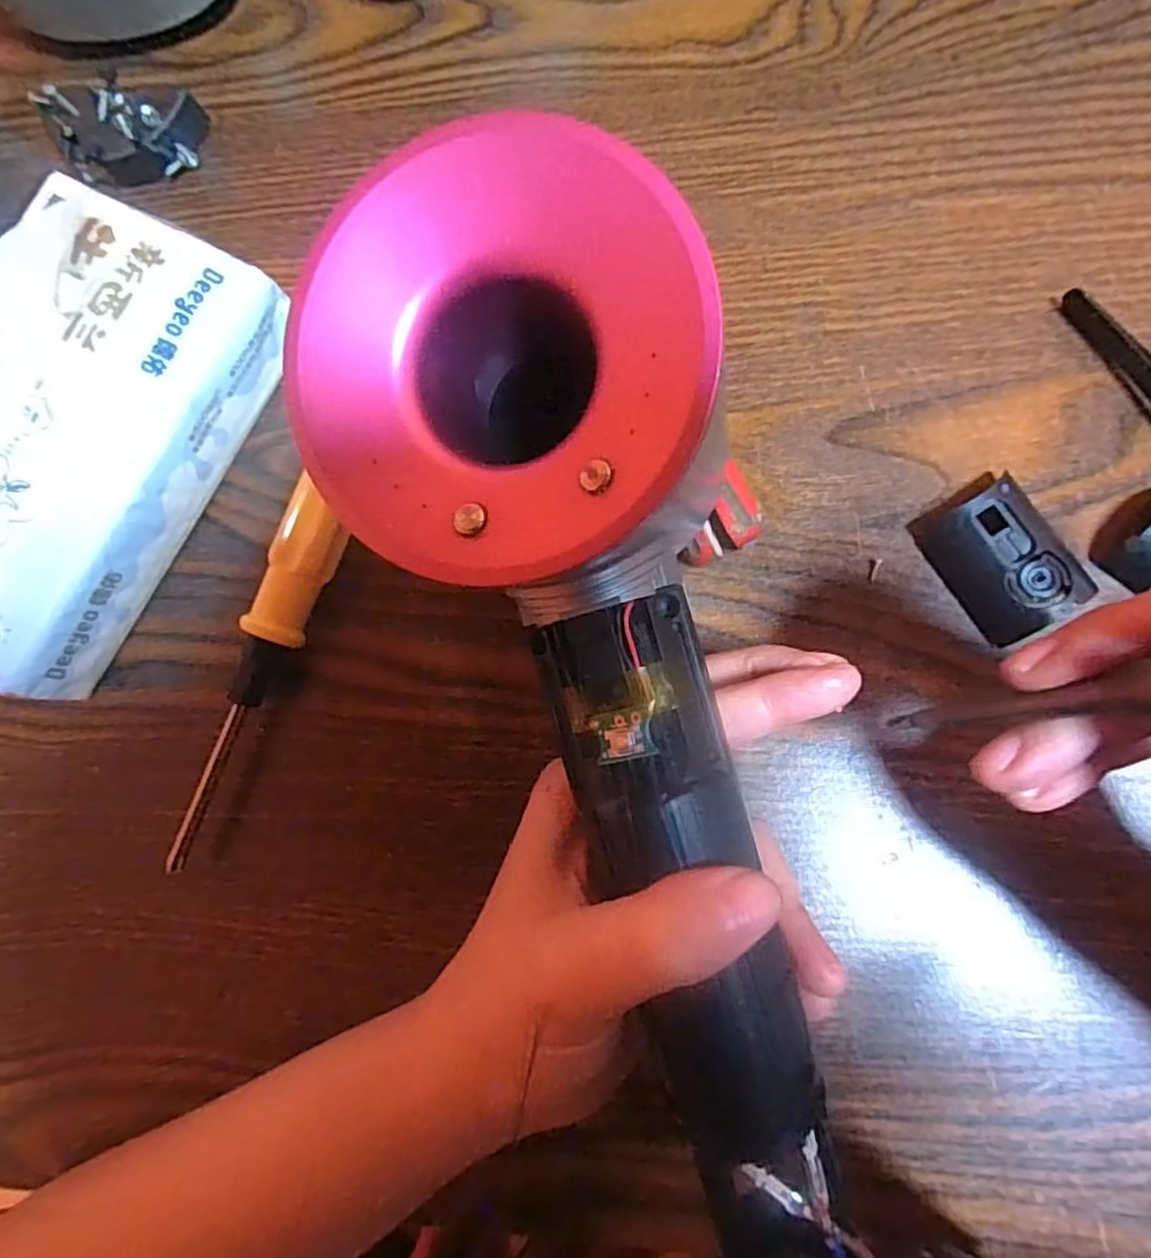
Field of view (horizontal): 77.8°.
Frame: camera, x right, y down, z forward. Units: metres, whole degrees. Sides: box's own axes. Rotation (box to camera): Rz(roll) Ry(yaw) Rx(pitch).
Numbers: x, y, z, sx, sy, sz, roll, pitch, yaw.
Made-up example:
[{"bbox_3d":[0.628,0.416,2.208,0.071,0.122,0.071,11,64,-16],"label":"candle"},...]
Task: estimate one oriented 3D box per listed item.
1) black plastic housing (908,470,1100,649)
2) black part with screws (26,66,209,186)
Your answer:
[{"bbox_3d":[0.129,-0.023,0.212,0.035,0.015,0.045,-32,82,3],"label":"black plastic housing"},{"bbox_3d":[-0.161,-0.178,0.258,0.050,0.025,0.030,-12,84,6],"label":"black part with screws"}]

